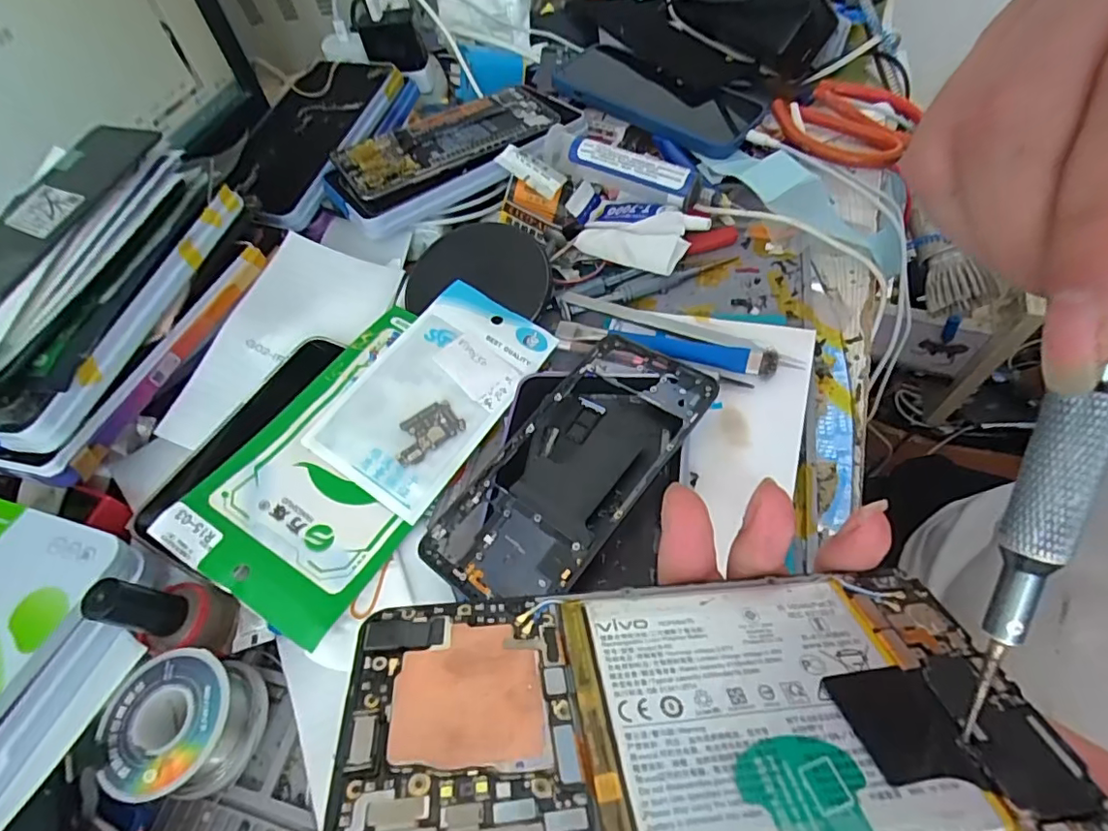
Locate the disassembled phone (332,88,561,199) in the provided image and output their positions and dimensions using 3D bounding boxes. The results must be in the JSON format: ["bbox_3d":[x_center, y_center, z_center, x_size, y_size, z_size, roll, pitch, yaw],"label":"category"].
[{"bbox_3d":[-0.079,-0.208,0.409,0.161,0.005,0.069,-29,59,-15],"label":"disassembled phone"}]

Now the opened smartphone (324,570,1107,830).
[{"bbox_3d":[0.032,0.066,0.121,0.150,0.004,0.070,-2,32,-8],"label":"opened smartphone"}]

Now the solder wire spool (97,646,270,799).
[{"bbox_3d":[-0.158,0.133,0.237,0.049,0.036,0.052,-5,55,7],"label":"solder wire spool"}]

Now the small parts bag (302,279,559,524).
[{"bbox_3d":[-0.070,-0.017,0.322,0.080,0.005,0.138,33,68,8],"label":"small parts bag"}]

